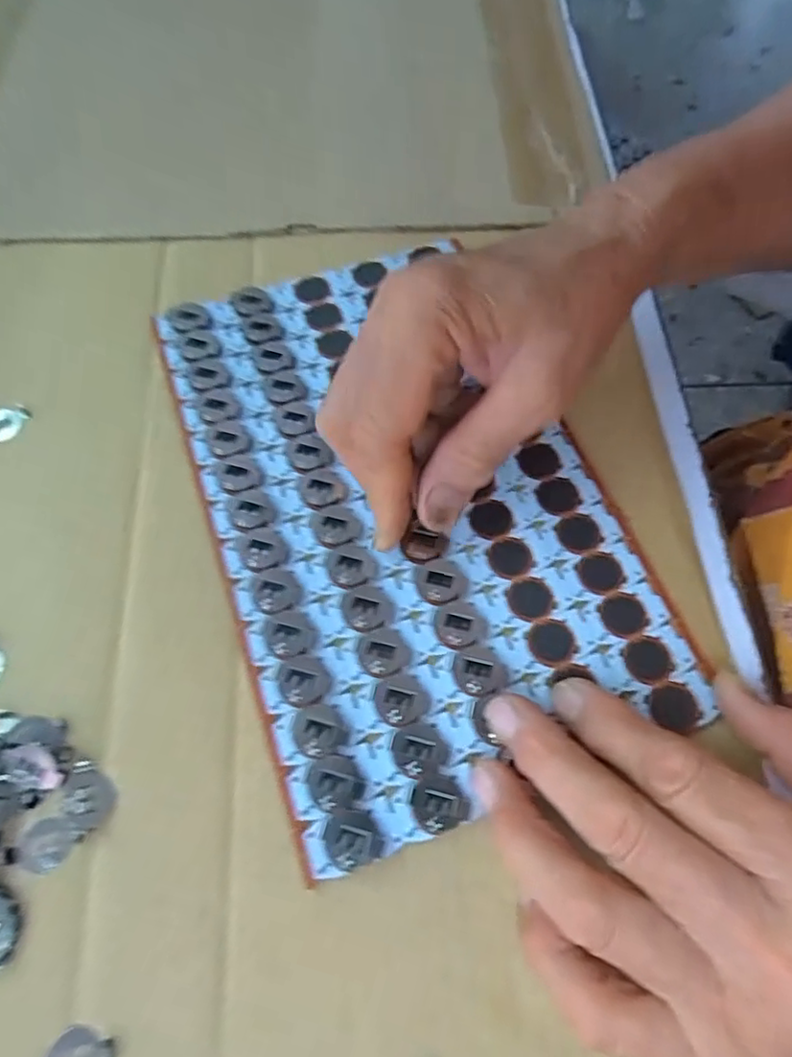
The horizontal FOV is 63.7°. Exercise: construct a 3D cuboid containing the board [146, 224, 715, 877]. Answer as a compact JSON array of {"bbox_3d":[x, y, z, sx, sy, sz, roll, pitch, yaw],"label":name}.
[{"bbox_3d":[0.000,-0.017,0.261,0.153,0.005,0.246,-18,66,-10],"label":"board"}]

